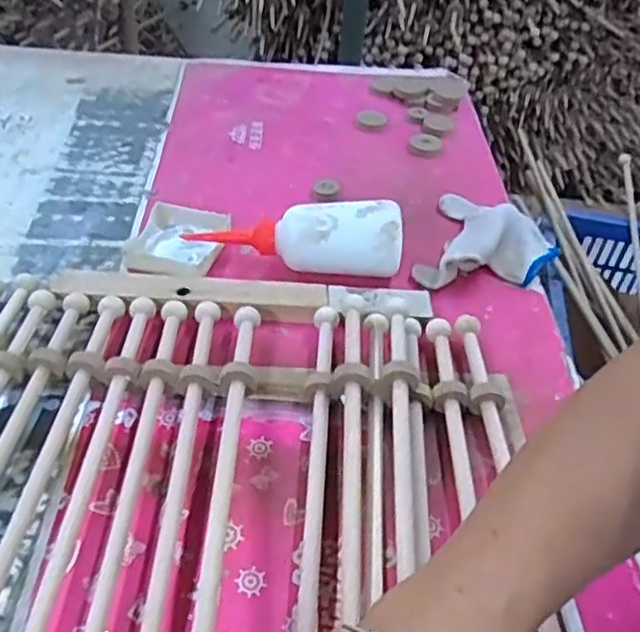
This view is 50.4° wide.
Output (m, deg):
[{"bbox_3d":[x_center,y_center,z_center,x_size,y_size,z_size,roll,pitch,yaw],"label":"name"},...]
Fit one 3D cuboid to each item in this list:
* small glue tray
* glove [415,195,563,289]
[{"bbox_3d":[-0.118,-0.062,0.572,0.072,0.018,0.081,14,44,9],"label":"small glue tray"},{"bbox_3d":[0.147,-0.064,0.587,0.105,0.031,0.124,17,45,12],"label":"glove"}]

